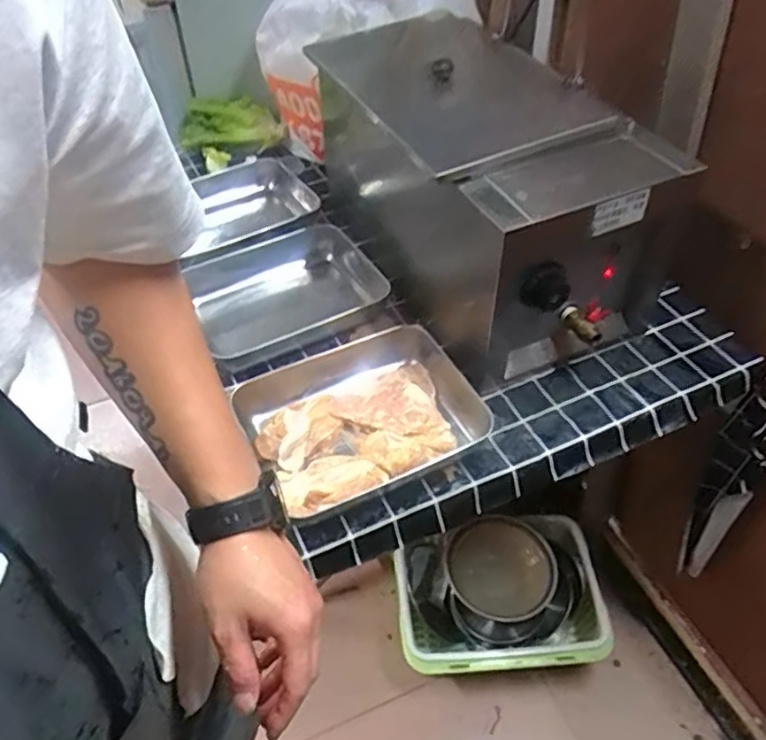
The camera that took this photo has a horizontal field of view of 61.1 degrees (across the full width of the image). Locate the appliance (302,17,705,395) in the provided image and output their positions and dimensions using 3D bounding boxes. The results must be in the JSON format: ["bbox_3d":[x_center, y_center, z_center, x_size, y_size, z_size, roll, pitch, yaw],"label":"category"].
[{"bbox_3d":[0.103,-0.285,0.912,0.296,0.271,0.605,-22,52,-20],"label":"appliance"}]

